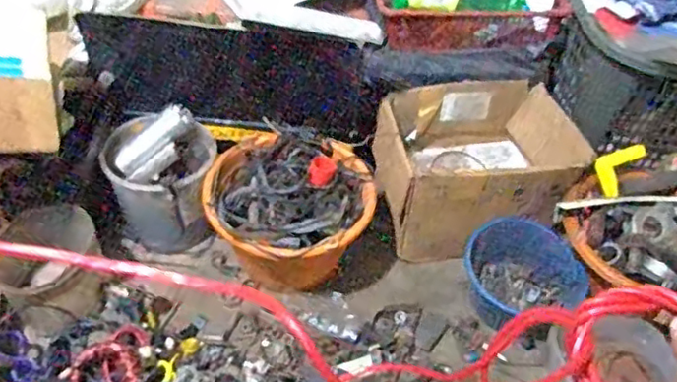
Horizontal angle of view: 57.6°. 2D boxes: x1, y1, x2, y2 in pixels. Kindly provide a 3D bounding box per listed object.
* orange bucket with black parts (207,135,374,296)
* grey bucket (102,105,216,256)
[{"bbox_3d":[-0.076,0.037,0.976,0.243,0.187,0.225,3,47,-3],"label":"orange bucket with black parts"},{"bbox_3d":[-0.276,-0.002,0.999,0.157,0.188,0.162,3,47,-3],"label":"grey bucket"}]

